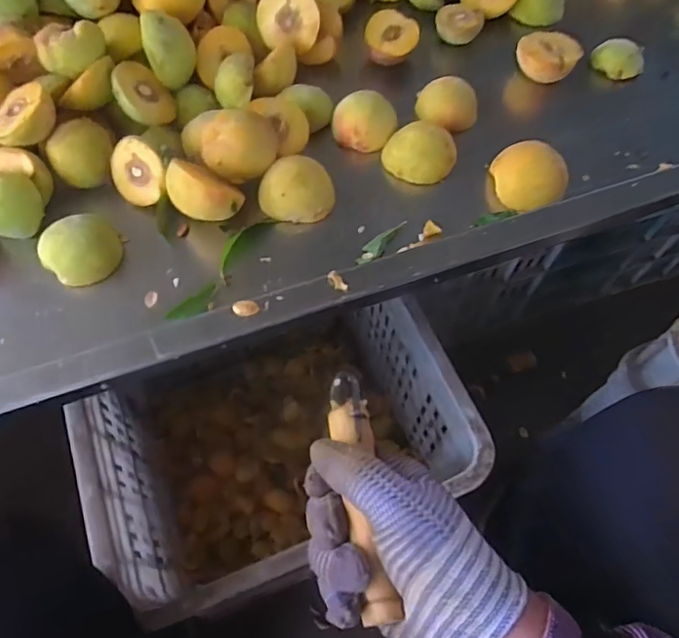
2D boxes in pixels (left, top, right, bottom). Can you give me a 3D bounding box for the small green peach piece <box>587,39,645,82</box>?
[{"bbox_3d":[0.288,-0.271,0.571,0.054,0.037,0.028,40,68,17],"label":"small green peach piece"}]

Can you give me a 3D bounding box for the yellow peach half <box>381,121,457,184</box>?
[{"bbox_3d":[0.077,-0.157,0.514,0.063,0.046,0.064,1,62,-2],"label":"yellow peach half"}]

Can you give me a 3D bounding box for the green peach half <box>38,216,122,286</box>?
[{"bbox_3d":[-0.212,-0.059,0.450,0.062,0.034,0.050,-33,68,-18],"label":"green peach half"}]

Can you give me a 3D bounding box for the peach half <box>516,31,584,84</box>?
[{"bbox_3d":[0.213,-0.269,0.563,0.060,0.023,0.052,31,65,14],"label":"peach half"}]

